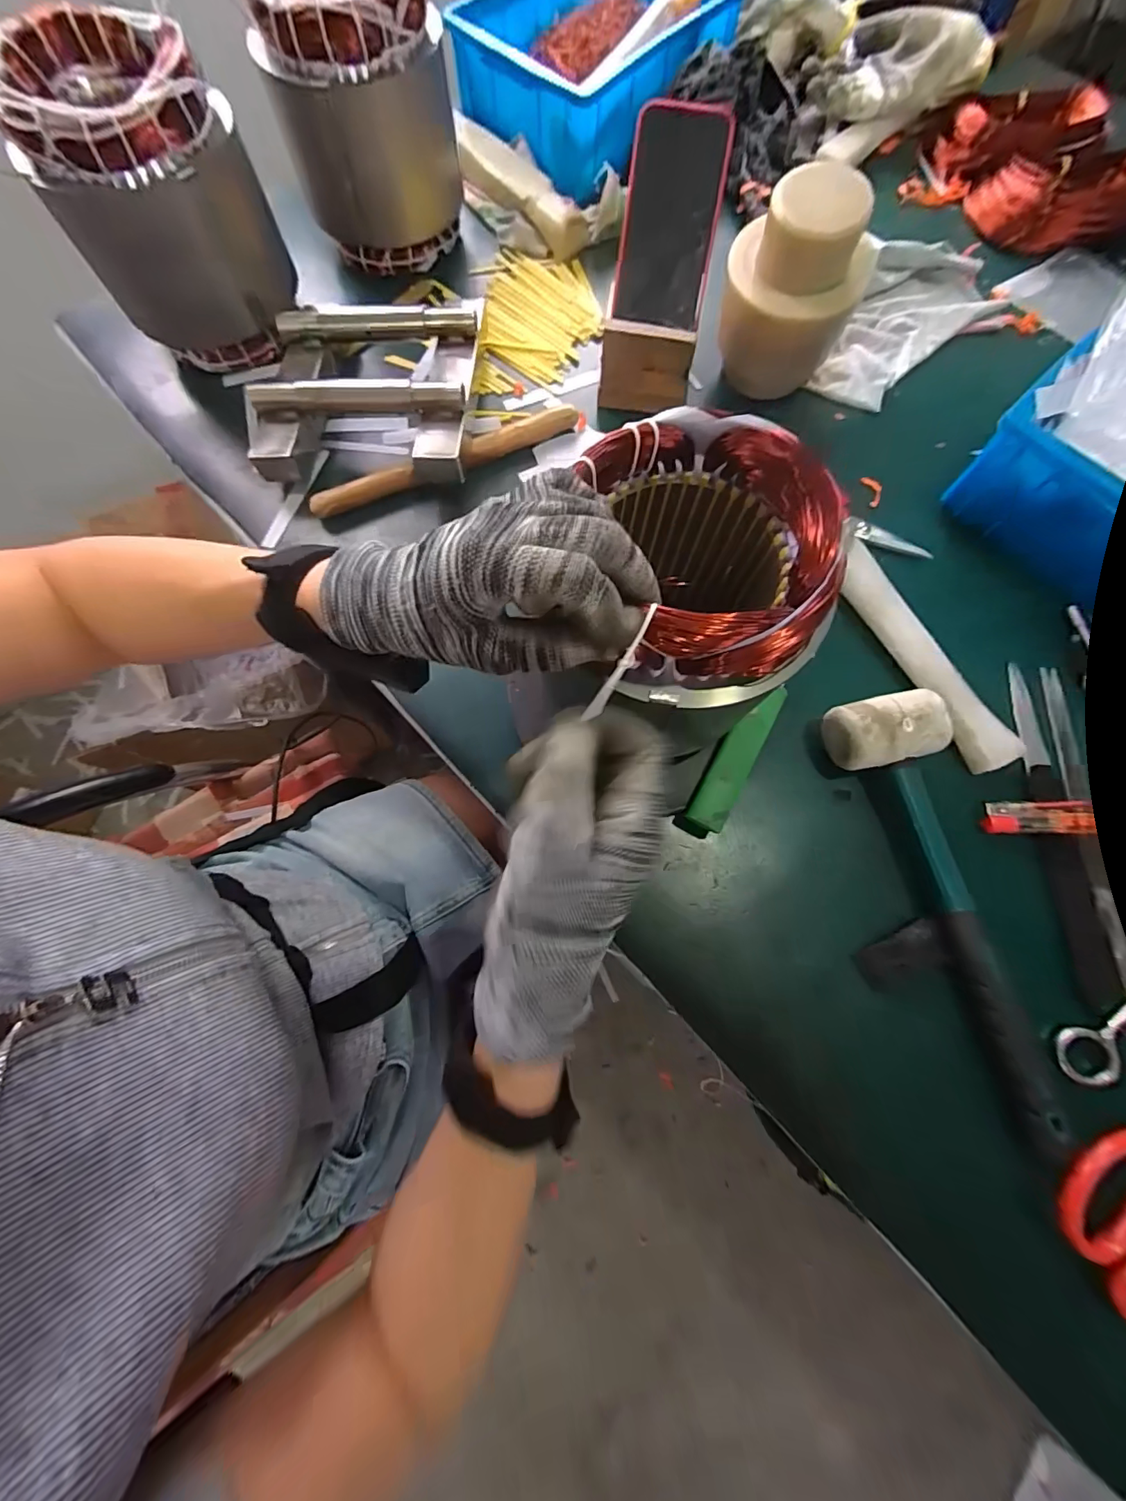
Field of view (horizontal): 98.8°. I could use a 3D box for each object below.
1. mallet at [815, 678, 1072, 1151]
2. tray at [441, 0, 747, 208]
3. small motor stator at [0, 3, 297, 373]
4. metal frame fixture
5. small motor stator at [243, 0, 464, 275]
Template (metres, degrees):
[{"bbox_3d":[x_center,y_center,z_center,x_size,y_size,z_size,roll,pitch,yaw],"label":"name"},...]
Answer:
[{"bbox_3d":[0.250,0.096,0.313,0.065,0.046,0.278,-12,74,-3],"label":"mallet"},{"bbox_3d":[0.037,-0.773,0.533,0.299,0.075,0.214,-42,78,-11],"label":"tray"},{"bbox_3d":[-0.321,-0.447,0.401,0.137,0.157,0.133,-20,75,-6],"label":"small motor stator"},{"bbox_3d":[-0.171,-0.315,0.426,0.185,0.054,0.170,3,74,1],"label":"metal frame fixture"},{"bbox_3d":[-0.180,-0.583,0.445,0.153,0.160,0.136,-10,74,-3],"label":"small motor stator"}]

